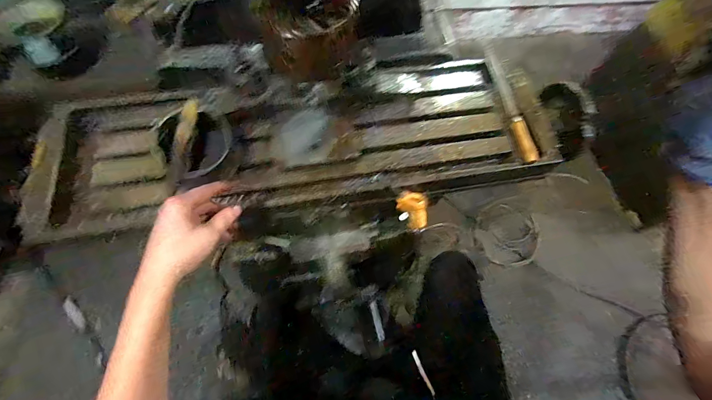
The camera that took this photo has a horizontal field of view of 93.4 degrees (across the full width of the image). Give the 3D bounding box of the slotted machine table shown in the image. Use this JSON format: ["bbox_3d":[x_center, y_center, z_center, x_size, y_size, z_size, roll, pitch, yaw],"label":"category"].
[{"bbox_3d":[-0.075,-0.107,0.537,0.815,0.099,0.261,-8,66,-8],"label":"slotted machine table"}]

